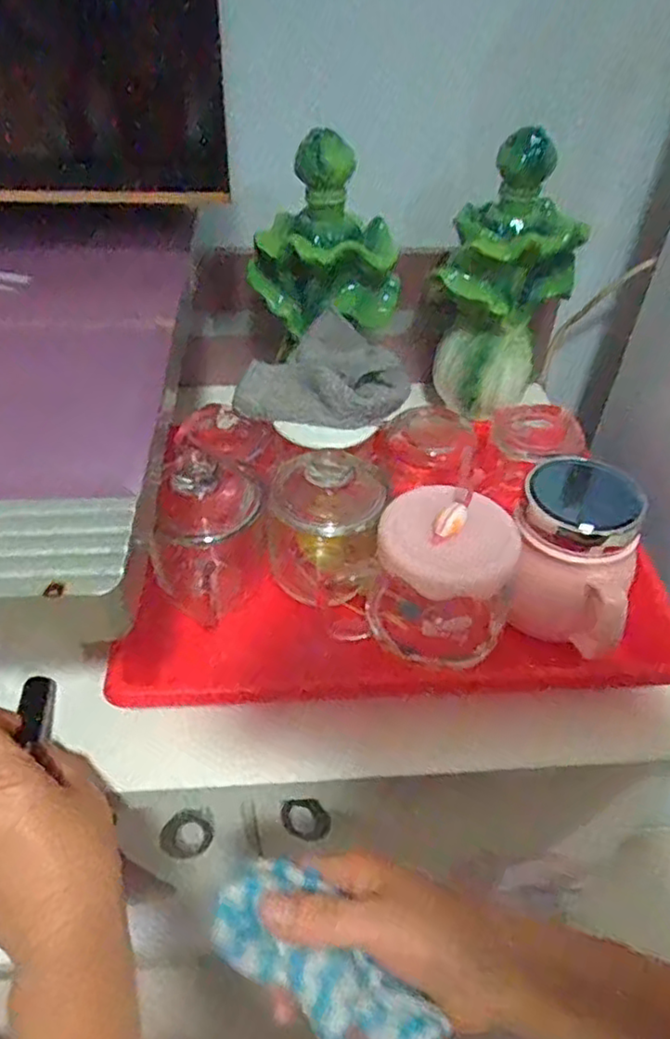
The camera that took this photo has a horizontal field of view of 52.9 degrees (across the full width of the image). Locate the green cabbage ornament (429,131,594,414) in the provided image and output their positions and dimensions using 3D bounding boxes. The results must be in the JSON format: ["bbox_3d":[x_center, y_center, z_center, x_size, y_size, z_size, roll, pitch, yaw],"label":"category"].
[{"bbox_3d":[0.149,-0.198,0.591,0.103,0.232,0.096,16,45,13],"label":"green cabbage ornament"}]

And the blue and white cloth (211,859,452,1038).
[{"bbox_3d":[-0.003,0.204,0.308,0.111,0.018,0.050,29,49,18],"label":"blue and white cloth"}]

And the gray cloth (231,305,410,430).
[{"bbox_3d":[-0.006,-0.112,0.515,0.126,0.050,0.104,9,44,6],"label":"gray cloth"}]

